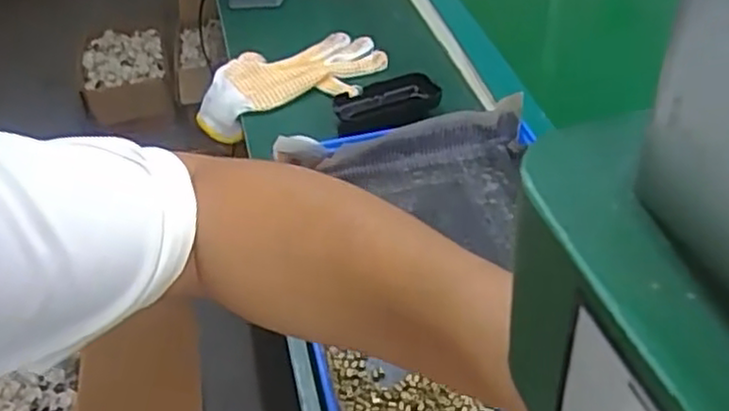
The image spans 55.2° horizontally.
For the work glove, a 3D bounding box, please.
[{"bbox_3d":[-0.082,-0.139,0.793,0.216,0.048,0.135,-12,42,-10],"label":"work glove"}]

